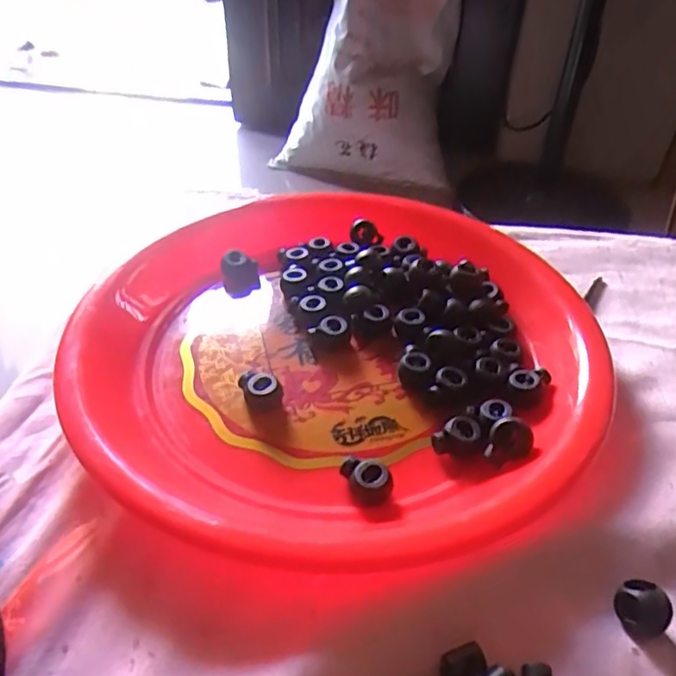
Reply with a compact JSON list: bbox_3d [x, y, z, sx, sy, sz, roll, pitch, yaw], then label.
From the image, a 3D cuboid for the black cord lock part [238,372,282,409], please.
[{"bbox_3d":[-0.037,0.025,0.283,0.020,0.016,0.010,9,41,9],"label":"black cord lock part"}]

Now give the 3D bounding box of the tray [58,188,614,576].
[{"bbox_3d":[0.000,-0.003,0.306,0.244,0.029,0.252,-6,41,-8],"label":"tray"}]

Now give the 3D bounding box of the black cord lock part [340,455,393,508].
[{"bbox_3d":[0.012,0.059,0.251,0.017,0.013,0.020,-13,43,-16],"label":"black cord lock part"}]

